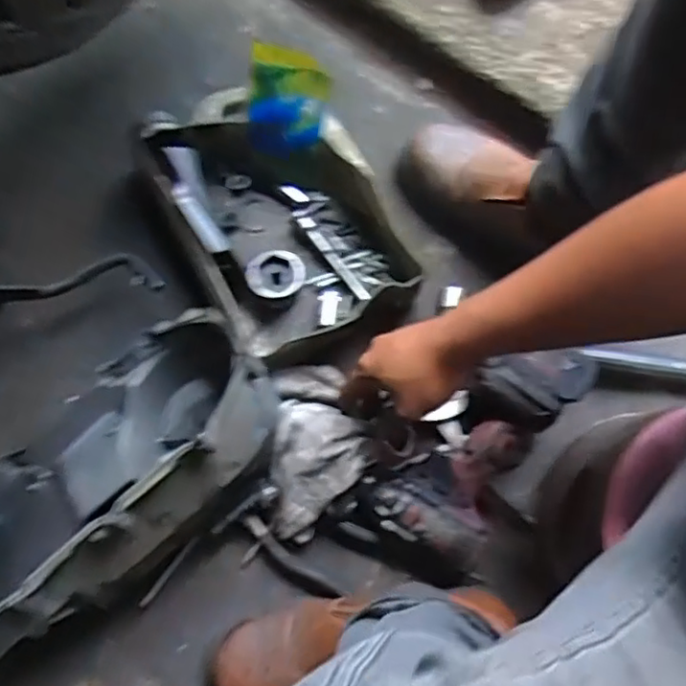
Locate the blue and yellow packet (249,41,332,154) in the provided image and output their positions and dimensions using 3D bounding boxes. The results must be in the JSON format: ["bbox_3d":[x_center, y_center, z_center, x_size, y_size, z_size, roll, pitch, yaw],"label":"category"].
[{"bbox_3d":[-0.059,-0.250,0.681,0.079,0.016,0.106,10,119,-1],"label":"blue and yellow packet"}]

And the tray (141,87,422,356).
[{"bbox_3d":[-0.075,-0.143,0.711,0.196,0.091,0.280,-28,77,-8],"label":"tray"}]

